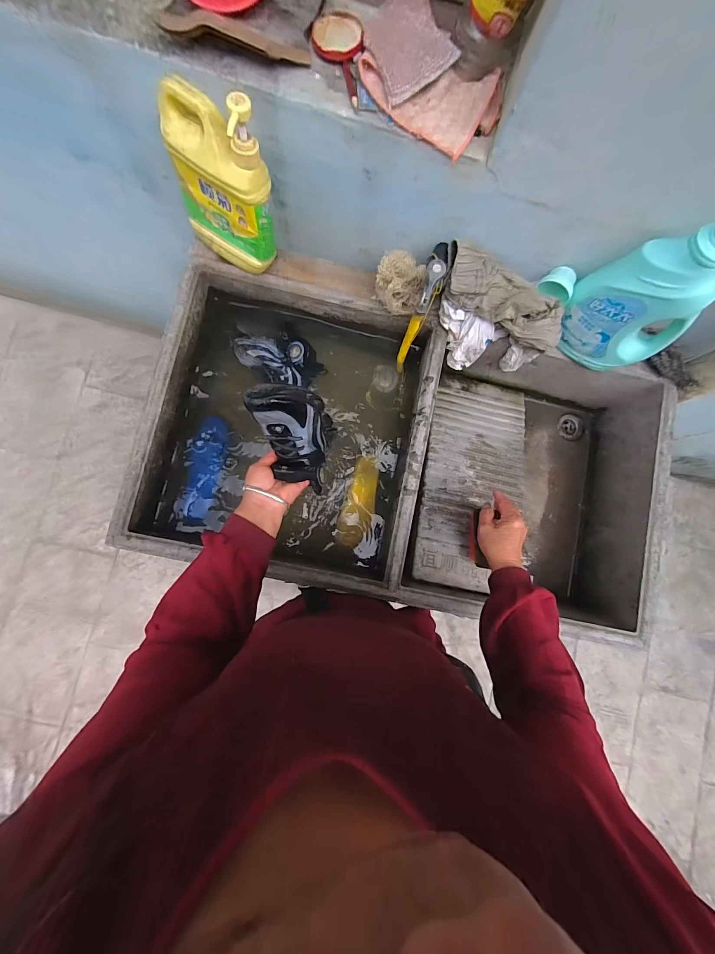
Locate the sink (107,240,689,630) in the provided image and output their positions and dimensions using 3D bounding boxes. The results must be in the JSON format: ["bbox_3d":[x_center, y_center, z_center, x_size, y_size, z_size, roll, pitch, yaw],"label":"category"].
[{"bbox_3d":[0.101,-0.040,0.720,0.965,0.179,0.551,13,83,-3],"label":"sink"}]

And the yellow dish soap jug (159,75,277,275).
[{"bbox_3d":[-0.202,-0.431,0.512,0.151,0.218,0.084,39,82,0],"label":"yellow dish soap jug"}]

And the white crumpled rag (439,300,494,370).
[{"bbox_3d":[0.198,-0.265,0.666,0.118,0.088,0.066,24,82,-2],"label":"white crumpled rag"}]

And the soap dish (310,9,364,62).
[{"bbox_3d":[-0.024,-0.563,0.438,0.063,0.012,0.063,0,85,-5],"label":"soap dish"}]

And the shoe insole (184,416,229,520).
[{"bbox_3d":[-0.303,-0.020,0.687,0.060,0.017,0.204,10,83,-4],"label":"shoe insole"}]

